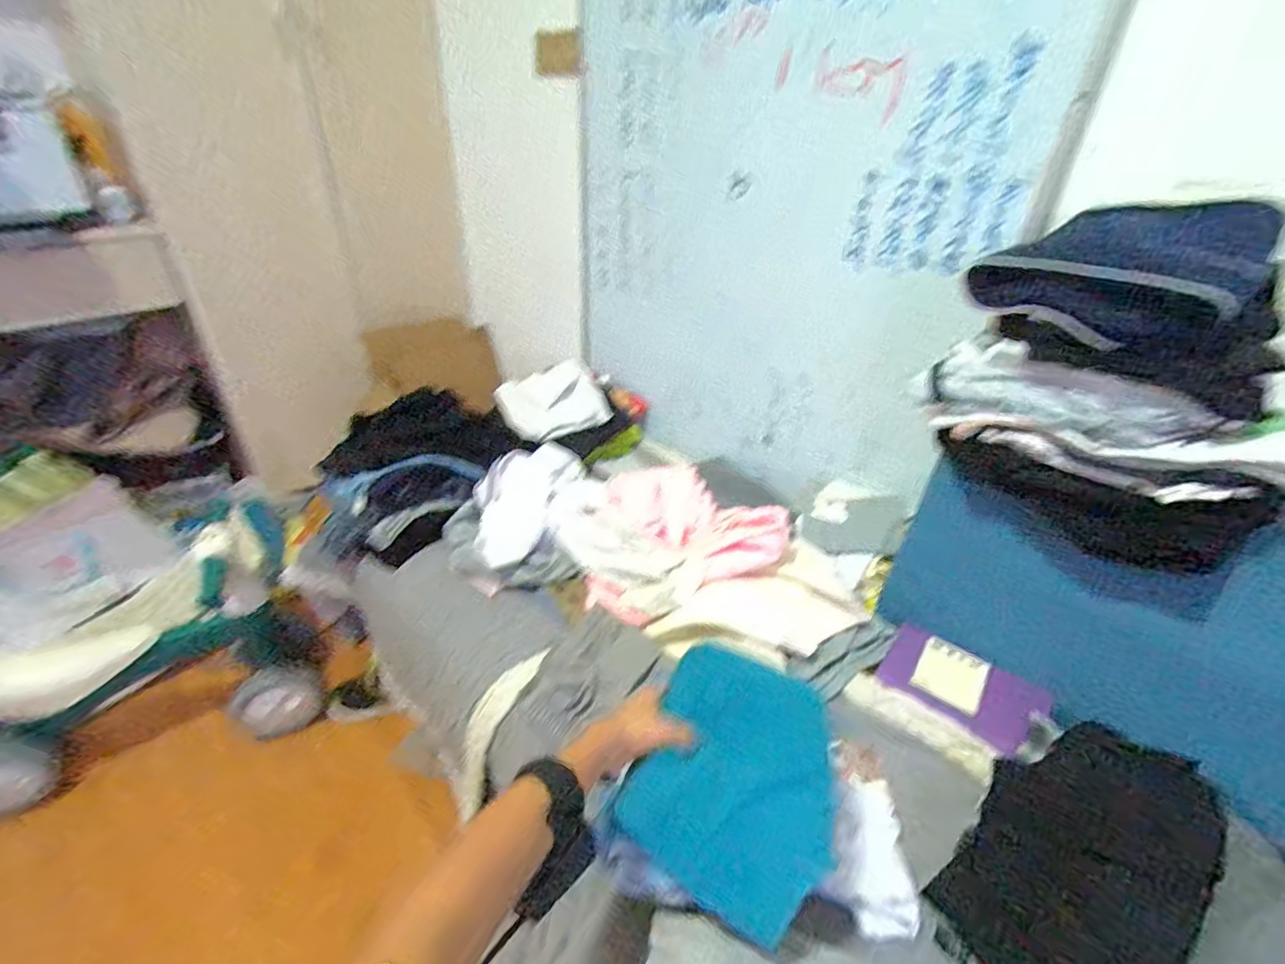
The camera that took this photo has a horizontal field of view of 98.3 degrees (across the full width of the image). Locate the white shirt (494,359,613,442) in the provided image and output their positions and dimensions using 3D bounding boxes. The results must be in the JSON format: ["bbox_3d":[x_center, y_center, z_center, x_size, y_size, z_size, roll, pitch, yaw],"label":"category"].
[{"bbox_3d":[-0.194,-0.181,1.194,0.198,0.089,0.227,-15,36,-25],"label":"white shirt"}]

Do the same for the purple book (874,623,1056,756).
[{"bbox_3d":[0.408,0.260,0.710,0.181,0.016,0.137,25,39,32],"label":"purple book"}]

